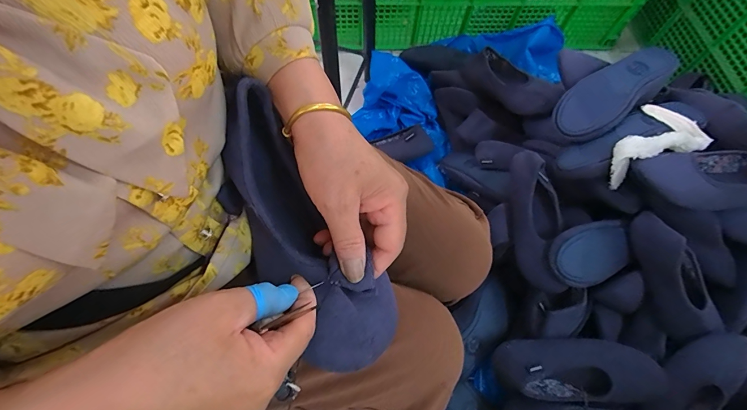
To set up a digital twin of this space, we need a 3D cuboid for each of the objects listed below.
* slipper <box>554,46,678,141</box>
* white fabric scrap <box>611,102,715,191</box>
[{"bbox_3d":[0.432,-0.206,0.616,0.228,0.052,0.099,-38,71,6],"label":"slipper"},{"bbox_3d":[0.457,-0.107,0.583,0.160,0.063,0.108,-24,69,-12],"label":"white fabric scrap"}]

